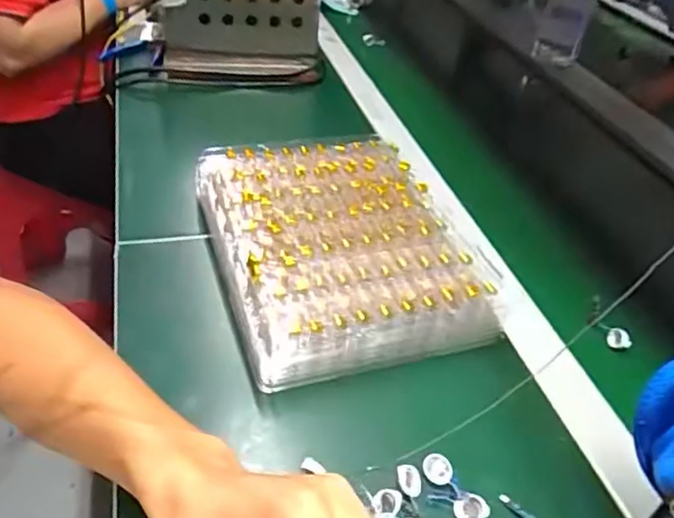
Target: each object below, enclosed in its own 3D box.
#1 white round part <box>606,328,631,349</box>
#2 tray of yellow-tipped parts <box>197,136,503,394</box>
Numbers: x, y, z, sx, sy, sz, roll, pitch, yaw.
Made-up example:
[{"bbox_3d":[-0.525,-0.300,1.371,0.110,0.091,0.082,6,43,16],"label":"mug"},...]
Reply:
[{"bbox_3d":[0.234,0.066,0.500,0.010,0.017,0.019,-16,6,-42],"label":"white round part"},{"bbox_3d":[-0.003,-0.020,0.515,0.194,0.040,0.263,-9,42,-18],"label":"tray of yellow-tipped parts"}]

